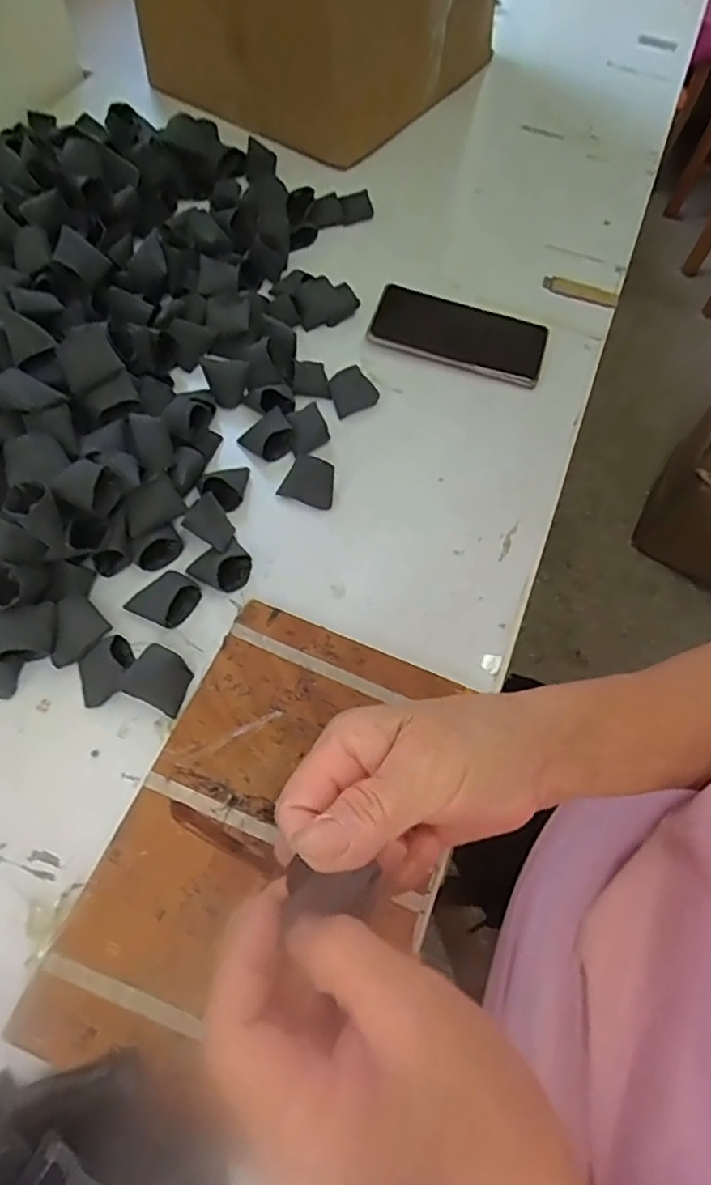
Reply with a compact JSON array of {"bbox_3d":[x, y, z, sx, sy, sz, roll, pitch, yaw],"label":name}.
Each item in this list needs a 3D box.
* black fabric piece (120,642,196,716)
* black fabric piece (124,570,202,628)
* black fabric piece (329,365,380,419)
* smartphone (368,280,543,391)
[{"bbox_3d":[-0.126,0.056,0.405,0.035,0.023,0.035,20,62,7],"label":"black fabric piece"},{"bbox_3d":[-0.132,0.002,0.431,0.036,0.021,0.040,36,65,15],"label":"black fabric piece"},{"bbox_3d":[-0.002,-0.175,0.541,0.040,0.006,0.036,-25,100,-12],"label":"black fabric piece"},{"bbox_3d":[0.096,-0.240,0.579,0.158,0.009,0.079,19,65,2],"label":"smartphone"}]

